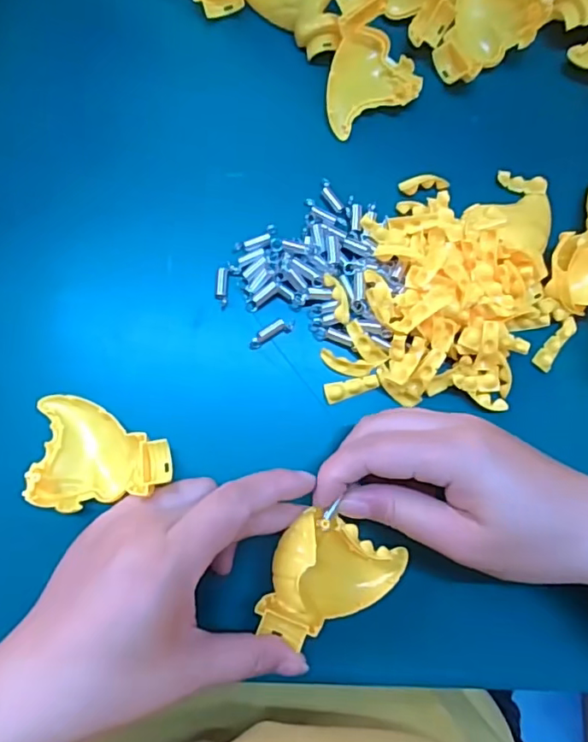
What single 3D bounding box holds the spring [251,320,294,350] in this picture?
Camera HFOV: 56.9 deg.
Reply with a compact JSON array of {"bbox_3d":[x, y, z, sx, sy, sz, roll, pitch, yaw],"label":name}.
[{"bbox_3d":[-0.012,-0.021,0.302,0.028,0.008,0.008,-29,88,-9],"label":"spring"}]

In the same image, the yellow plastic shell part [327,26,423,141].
[{"bbox_3d":[0.041,-0.173,0.320,0.057,0.024,0.048,-29,87,-9],"label":"yellow plastic shell part"}]

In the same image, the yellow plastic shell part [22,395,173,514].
[{"bbox_3d":[-0.096,0.040,0.273,0.066,0.021,0.054,-1,83,-7],"label":"yellow plastic shell part"}]

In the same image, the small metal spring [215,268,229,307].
[{"bbox_3d":[-0.040,-0.047,0.302,0.006,0.004,0.020,5,83,-6],"label":"small metal spring"}]

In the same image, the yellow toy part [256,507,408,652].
[{"bbox_3d":[0.018,0.107,0.269,0.061,0.033,0.062,24,81,-4],"label":"yellow toy part"}]

